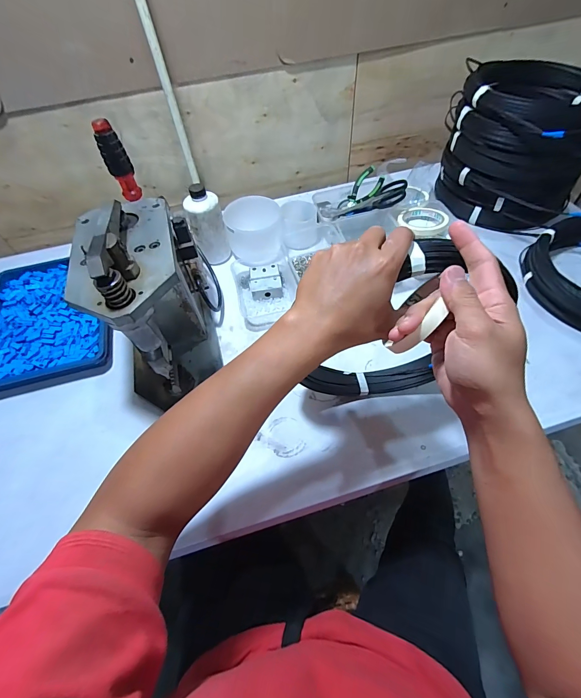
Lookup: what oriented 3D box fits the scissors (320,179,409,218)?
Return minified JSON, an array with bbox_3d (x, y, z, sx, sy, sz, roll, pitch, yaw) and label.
[{"bbox_3d":[0.167,-0.334,0.740,0.193,0.026,0.069,-4,49,34],"label":"scissors"}]

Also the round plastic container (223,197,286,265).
[{"bbox_3d":[-0.079,-0.263,0.728,0.116,0.104,0.116,-2,54,3],"label":"round plastic container"}]

